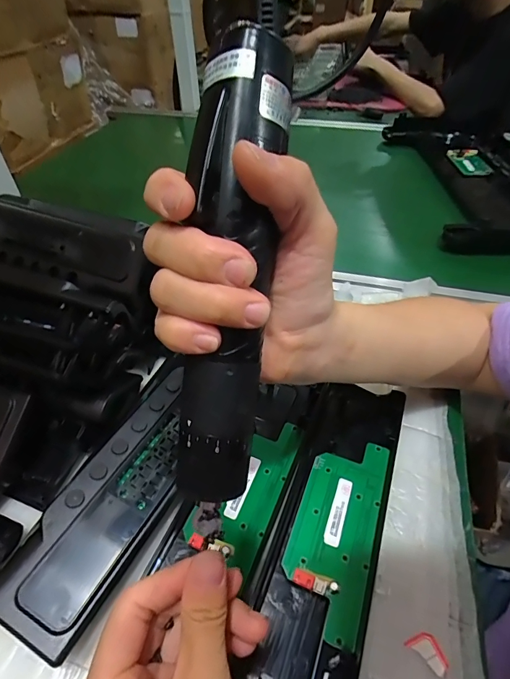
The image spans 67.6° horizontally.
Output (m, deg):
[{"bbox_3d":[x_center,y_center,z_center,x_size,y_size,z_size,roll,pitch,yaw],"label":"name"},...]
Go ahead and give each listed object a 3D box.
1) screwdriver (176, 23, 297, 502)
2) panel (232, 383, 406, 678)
[{"bbox_3d":[-0.011,-0.027,0.162,0.036,0.192,0.028,7,5,7],"label":"screwdriver"},{"bbox_3d":[0.053,0.130,0.268,0.070,0.027,0.232,16,47,16],"label":"panel"}]

